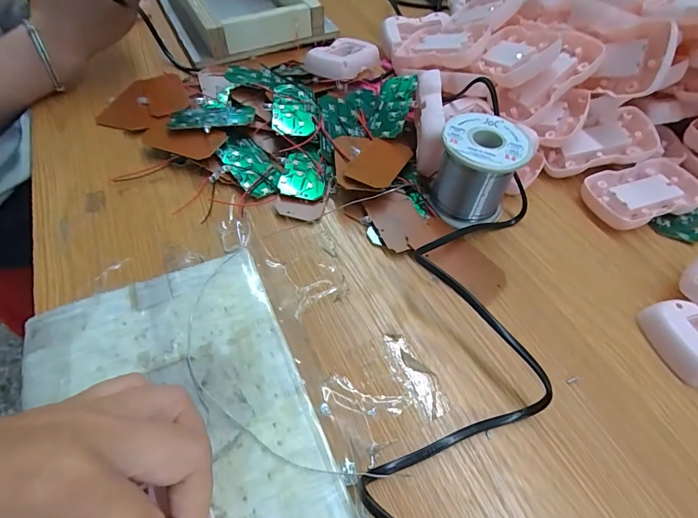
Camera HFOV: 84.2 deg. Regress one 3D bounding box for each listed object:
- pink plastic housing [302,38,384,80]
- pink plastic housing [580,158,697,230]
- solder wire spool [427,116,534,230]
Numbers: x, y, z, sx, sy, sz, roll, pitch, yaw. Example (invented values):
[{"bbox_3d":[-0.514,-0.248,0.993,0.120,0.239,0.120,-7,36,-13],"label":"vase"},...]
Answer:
[{"bbox_3d":[-0.003,-0.213,0.404,0.052,0.018,0.082,32,58,19],"label":"pink plastic housing"},{"bbox_3d":[0.245,-0.053,0.322,0.089,0.022,0.054,-13,55,-12],"label":"pink plastic housing"},{"bbox_3d":[0.097,-0.066,0.296,0.058,0.061,0.060,20,55,11],"label":"solder wire spool"}]

